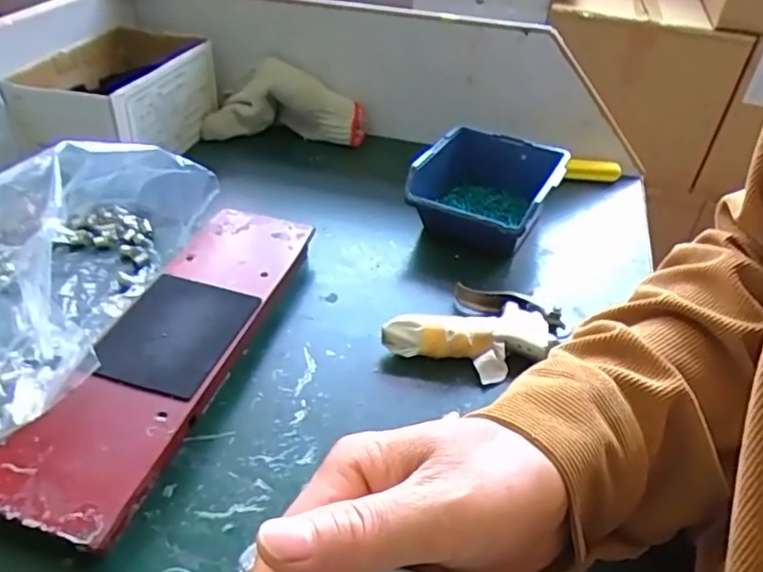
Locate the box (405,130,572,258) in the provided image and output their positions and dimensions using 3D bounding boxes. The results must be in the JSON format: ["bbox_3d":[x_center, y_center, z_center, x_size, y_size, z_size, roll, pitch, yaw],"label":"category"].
[{"bbox_3d":[0.093,-0.082,0.563,0.116,0.071,0.125,20,40,18],"label":"box"}]

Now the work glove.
[{"bbox_3d":[-0.104,-0.199,0.687,0.173,0.076,0.056,3,38,-4],"label":"work glove"}]

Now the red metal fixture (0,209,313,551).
[{"bbox_3d":[-0.133,0.039,0.412,0.086,0.029,0.281,13,38,10],"label":"red metal fixture"}]

